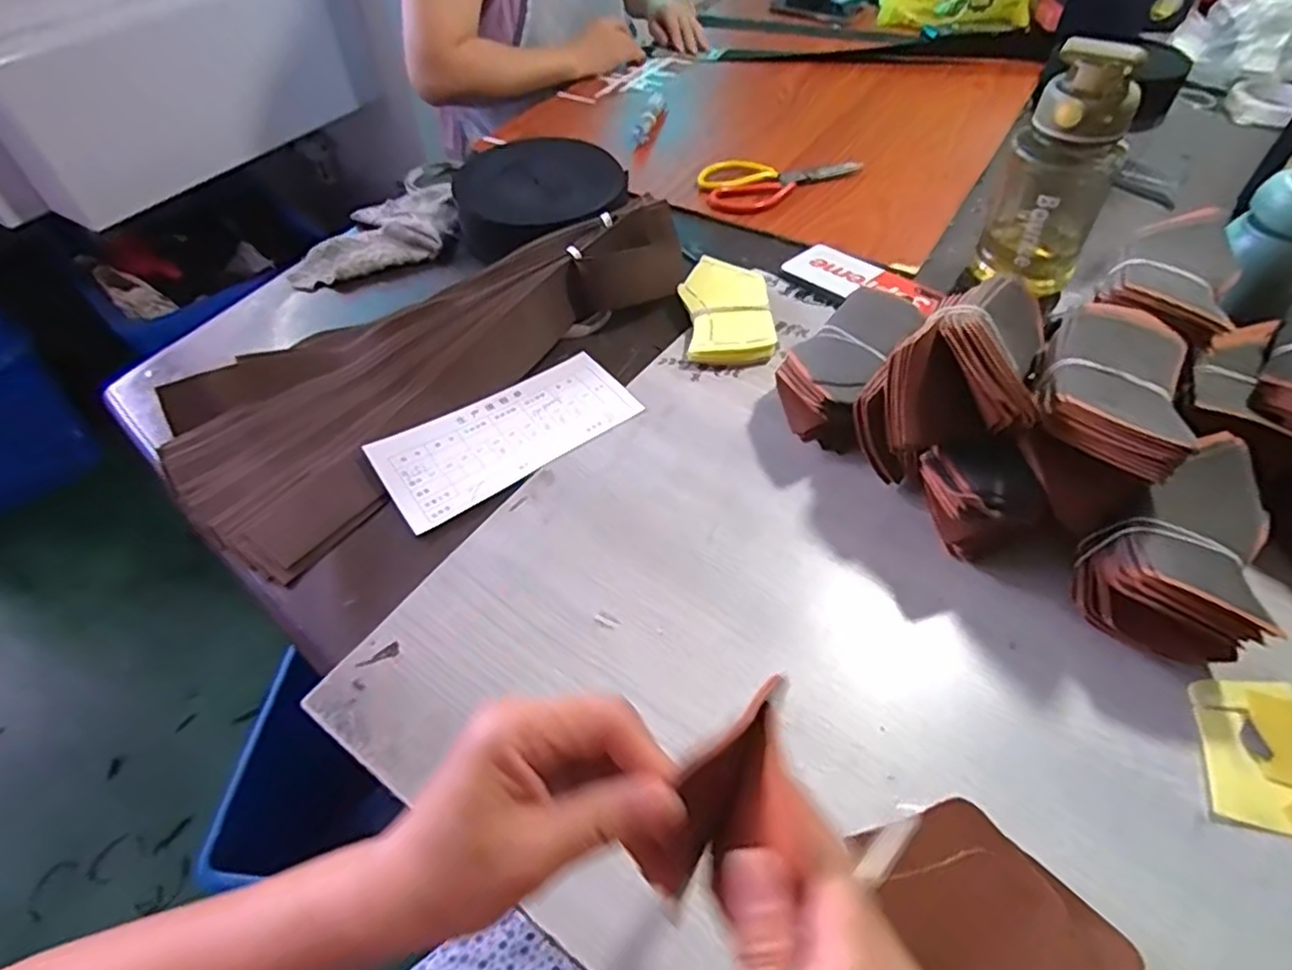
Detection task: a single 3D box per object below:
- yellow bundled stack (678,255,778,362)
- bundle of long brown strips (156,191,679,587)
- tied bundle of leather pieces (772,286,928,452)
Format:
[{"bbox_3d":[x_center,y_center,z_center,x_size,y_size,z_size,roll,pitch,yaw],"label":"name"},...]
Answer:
[{"bbox_3d":[0.074,-0.171,0.639,0.079,0.022,0.152,-4,50,-1],"label":"yellow bundled stack"},{"bbox_3d":[-0.193,-0.146,0.606,0.234,0.056,0.483,34,59,26],"label":"bundle of long brown strips"},{"bbox_3d":[0.161,-0.097,0.547,0.077,0.062,0.159,27,56,22],"label":"tied bundle of leather pieces"}]

